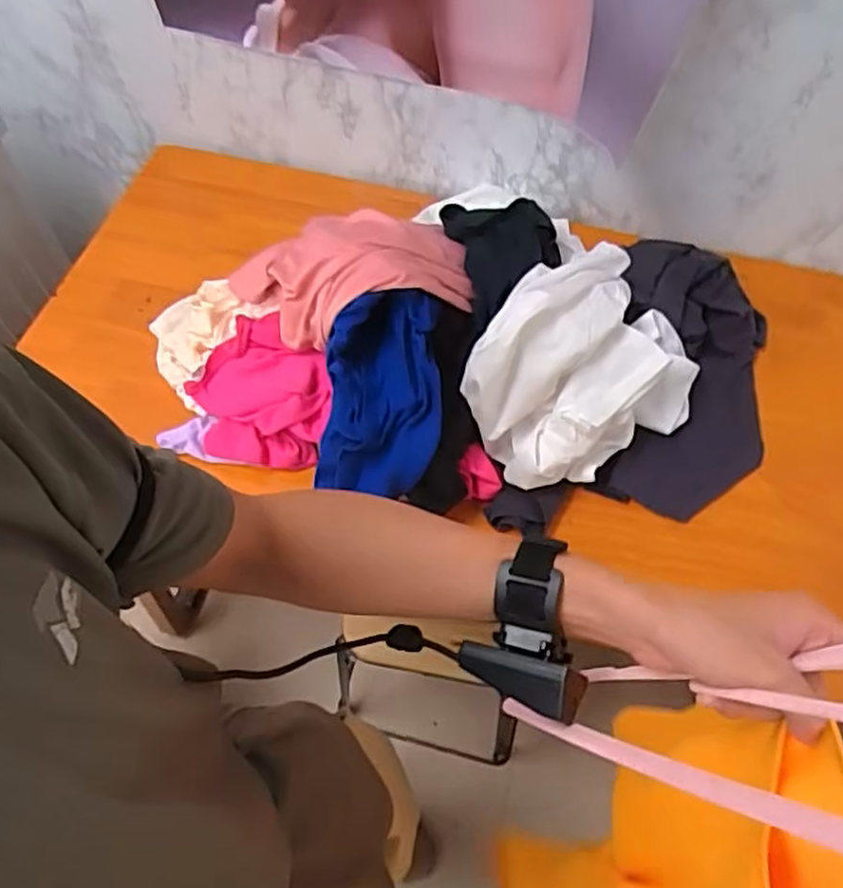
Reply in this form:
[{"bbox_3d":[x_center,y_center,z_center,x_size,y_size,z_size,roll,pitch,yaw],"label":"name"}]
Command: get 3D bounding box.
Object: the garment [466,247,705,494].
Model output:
[{"bbox_3d":[0.175,-0.088,0.778,0.252,0.154,0.172,-32,65,-17],"label":"garment"}]

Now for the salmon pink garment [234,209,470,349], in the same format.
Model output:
[{"bbox_3d":[-0.075,-0.202,0.809,0.231,0.108,0.192,-27,63,-14],"label":"salmon pink garment"}]

